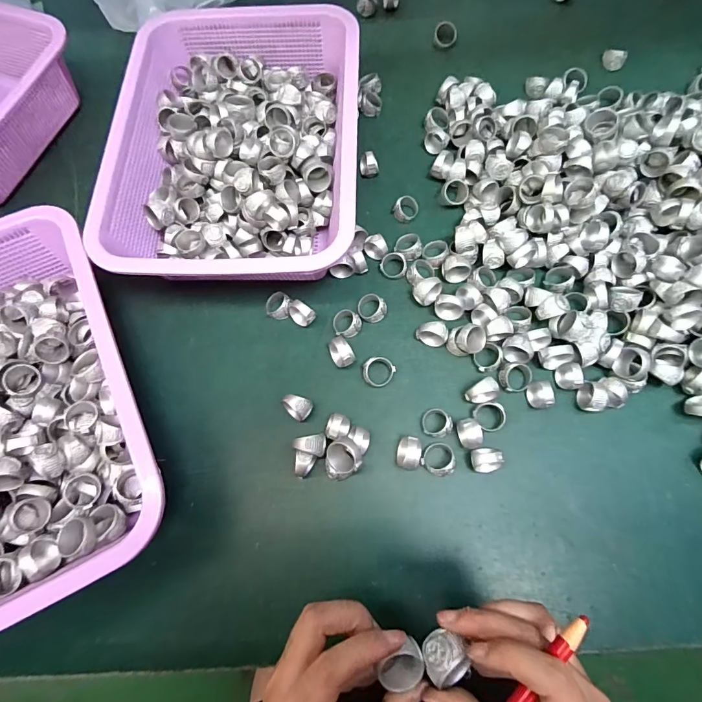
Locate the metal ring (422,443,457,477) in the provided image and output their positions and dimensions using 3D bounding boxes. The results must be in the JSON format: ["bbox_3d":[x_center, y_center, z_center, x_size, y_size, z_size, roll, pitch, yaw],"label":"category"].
[{"bbox_3d":[0.071,0.089,0.340,0.026,0.017,0.027,-1,72,2],"label":"metal ring"}]

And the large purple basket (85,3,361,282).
[{"bbox_3d":[-0.105,-0.201,0.412,0.221,0.075,0.297,1,72,3],"label":"large purple basket"}]

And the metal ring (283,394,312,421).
[{"bbox_3d":[-0.045,0.047,0.355,0.023,0.023,0.019,38,77,13],"label":"metal ring"}]

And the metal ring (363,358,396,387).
[{"bbox_3d":[0.024,0.018,0.368,0.026,0.013,0.026,-1,72,2],"label":"metal ring"}]

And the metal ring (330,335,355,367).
[{"bbox_3d":[-0.008,0.000,0.370,0.020,0.023,0.029,-21,72,-4],"label":"metal ring"}]

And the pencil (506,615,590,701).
[{"bbox_3d":[0.087,0.153,0.193,0.007,0.008,0.073,42,86,13],"label":"pencil"}]

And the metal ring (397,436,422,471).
[{"bbox_3d":[0.048,0.083,0.339,0.019,0.023,0.025,14,73,7],"label":"metal ring"}]

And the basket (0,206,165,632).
[{"bbox_3d":[-0.277,0.047,0.334,0.218,0.086,0.302,-26,73,-6],"label":"basket"}]

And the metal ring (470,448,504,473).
[{"bbox_3d":[0.109,0.089,0.337,0.024,0.020,0.019,1,72,3],"label":"metal ring"}]

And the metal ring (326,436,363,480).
[{"bbox_3d":[-0.007,0.087,0.337,0.031,0.029,0.029,-1,72,2],"label":"metal ring"}]

